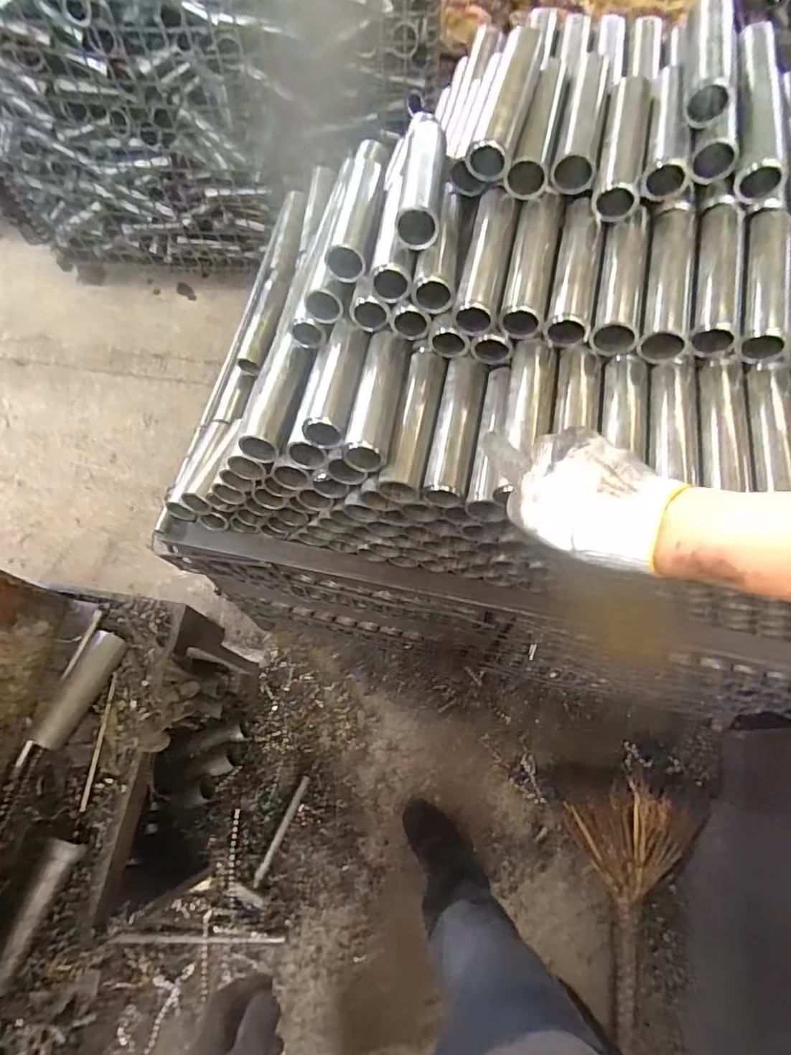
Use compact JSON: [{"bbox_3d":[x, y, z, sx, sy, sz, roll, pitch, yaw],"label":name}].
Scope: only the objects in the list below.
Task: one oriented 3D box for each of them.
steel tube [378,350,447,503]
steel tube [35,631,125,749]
[{"bbox_3d":[0.022,-0.112,0.588,0.043,0.038,0.171,12,69,6],"label":"steel tube"},{"bbox_3d":[-0.466,0.237,0.817,0.048,0.052,0.169,18,70,8],"label":"steel tube"}]

